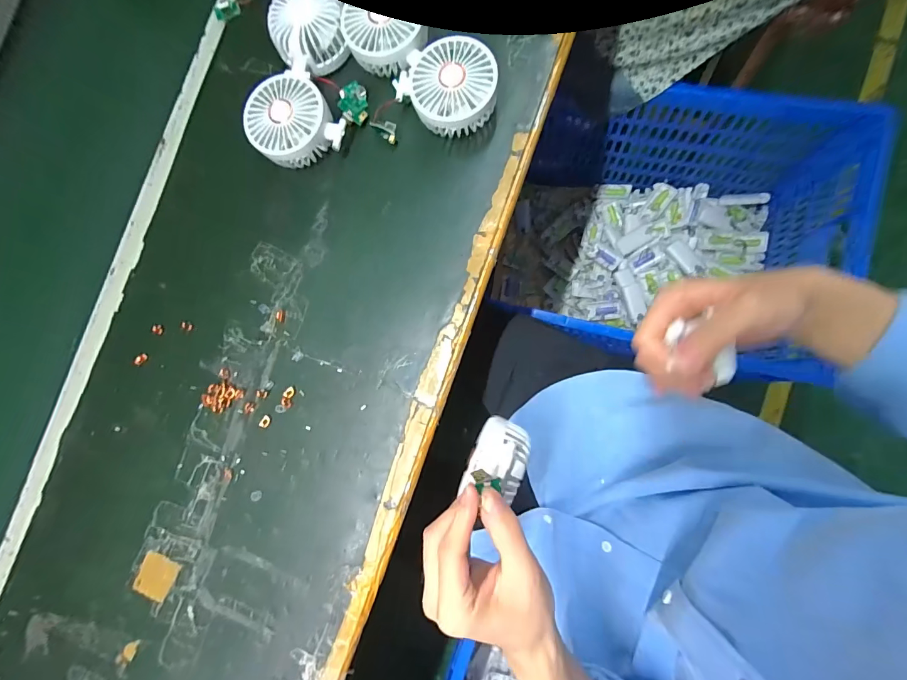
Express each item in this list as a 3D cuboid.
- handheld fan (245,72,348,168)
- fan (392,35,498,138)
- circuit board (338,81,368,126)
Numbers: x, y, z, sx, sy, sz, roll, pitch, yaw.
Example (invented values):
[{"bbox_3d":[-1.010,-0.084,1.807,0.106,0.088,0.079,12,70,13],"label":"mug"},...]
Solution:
[{"bbox_3d":[-0.177,-0.237,0.451,0.088,0.049,0.102,-42,80,1],"label":"handheld fan"},{"bbox_3d":[-0.008,-0.259,0.425,0.108,0.050,0.090,1,84,8],"label":"fan"},{"bbox_3d":[-0.114,-0.267,0.456,0.031,0.010,0.049,-3,81,-20],"label":"circuit board"}]

